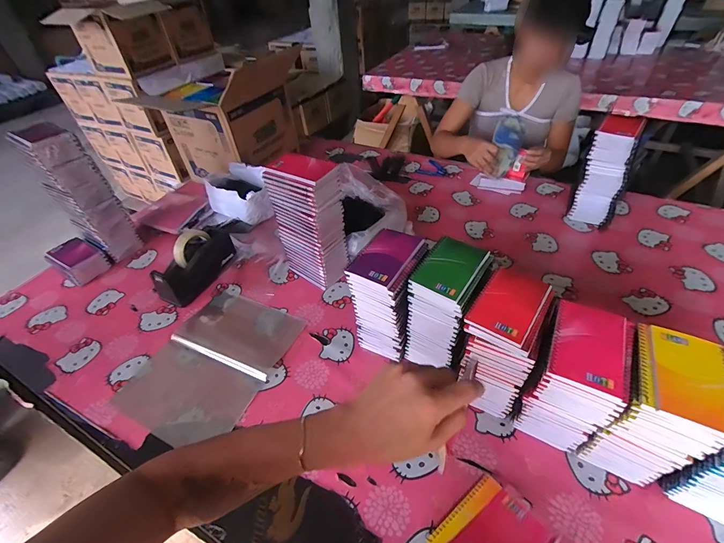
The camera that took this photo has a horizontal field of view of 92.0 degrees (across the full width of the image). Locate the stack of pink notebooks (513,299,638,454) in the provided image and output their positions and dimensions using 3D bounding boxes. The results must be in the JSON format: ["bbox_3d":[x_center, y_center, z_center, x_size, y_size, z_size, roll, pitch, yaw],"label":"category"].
[{"bbox_3d":[0.302,0.170,0.524,0.102,0.215,0.130,18,47,23],"label":"stack of pink notebooks"}]

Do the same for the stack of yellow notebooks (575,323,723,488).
[{"bbox_3d":[0.397,0.195,0.492,0.107,0.211,0.138,20,48,24],"label":"stack of yellow notebooks"}]

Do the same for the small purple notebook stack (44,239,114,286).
[{"bbox_3d":[-0.751,-0.033,0.922,0.130,0.059,0.098,17,47,22],"label":"small purple notebook stack"}]

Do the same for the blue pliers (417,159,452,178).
[{"bbox_3d":[0.262,-0.353,1.221,0.081,0.010,0.127,-33,50,-27],"label":"blue pliers"}]

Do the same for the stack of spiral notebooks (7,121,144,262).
[{"bbox_3d":[-0.703,-0.186,0.889,0.134,0.331,0.114,32,54,33],"label":"stack of spiral notebooks"}]

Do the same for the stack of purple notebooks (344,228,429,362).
[{"bbox_3d":[0.052,0.040,0.653,0.102,0.193,0.143,16,48,20],"label":"stack of purple notebooks"}]

